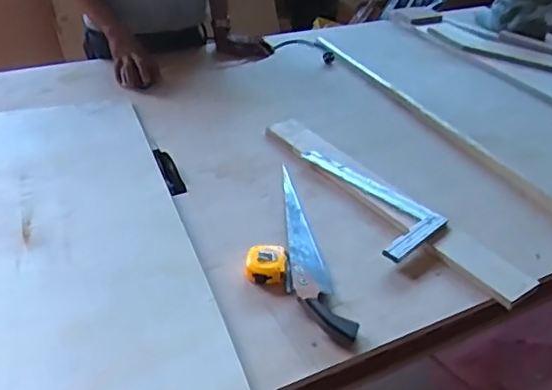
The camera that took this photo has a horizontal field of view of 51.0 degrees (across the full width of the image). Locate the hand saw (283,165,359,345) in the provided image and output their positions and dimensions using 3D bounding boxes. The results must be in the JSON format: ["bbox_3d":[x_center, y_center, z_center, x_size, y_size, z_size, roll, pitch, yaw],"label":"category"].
[{"bbox_3d":[0.052,0.081,1.041,0.077,0.033,0.447,-2,35,-9],"label":"hand saw"}]

